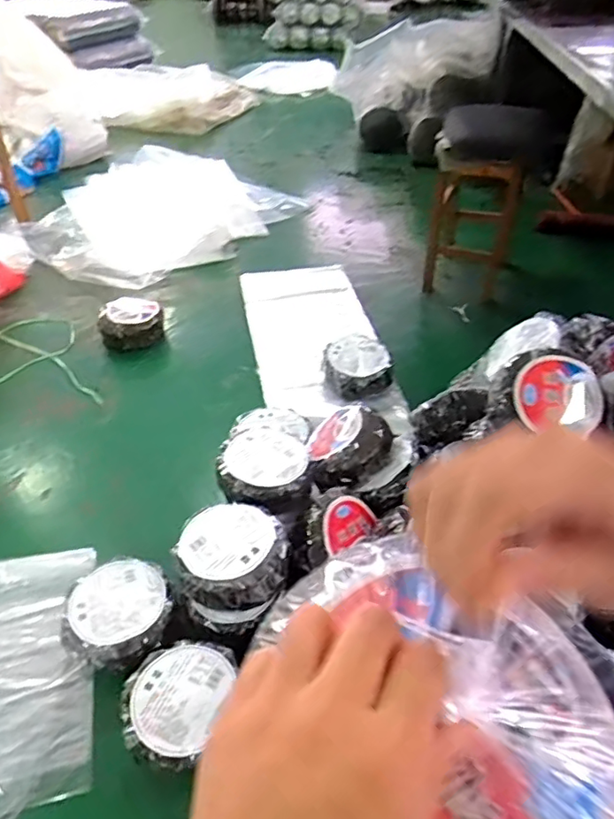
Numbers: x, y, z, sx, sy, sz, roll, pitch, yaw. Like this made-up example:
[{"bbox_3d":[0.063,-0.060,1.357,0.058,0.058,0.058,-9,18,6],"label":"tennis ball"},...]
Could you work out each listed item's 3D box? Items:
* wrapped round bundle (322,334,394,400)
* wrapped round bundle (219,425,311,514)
[{"bbox_3d":[0.123,-0.107,1.506,0.169,0.109,0.172,0,42,0],"label":"wrapped round bundle"},{"bbox_3d":[-0.077,0.112,1.100,0.185,0.068,0.184,-25,49,-26],"label":"wrapped round bundle"}]

